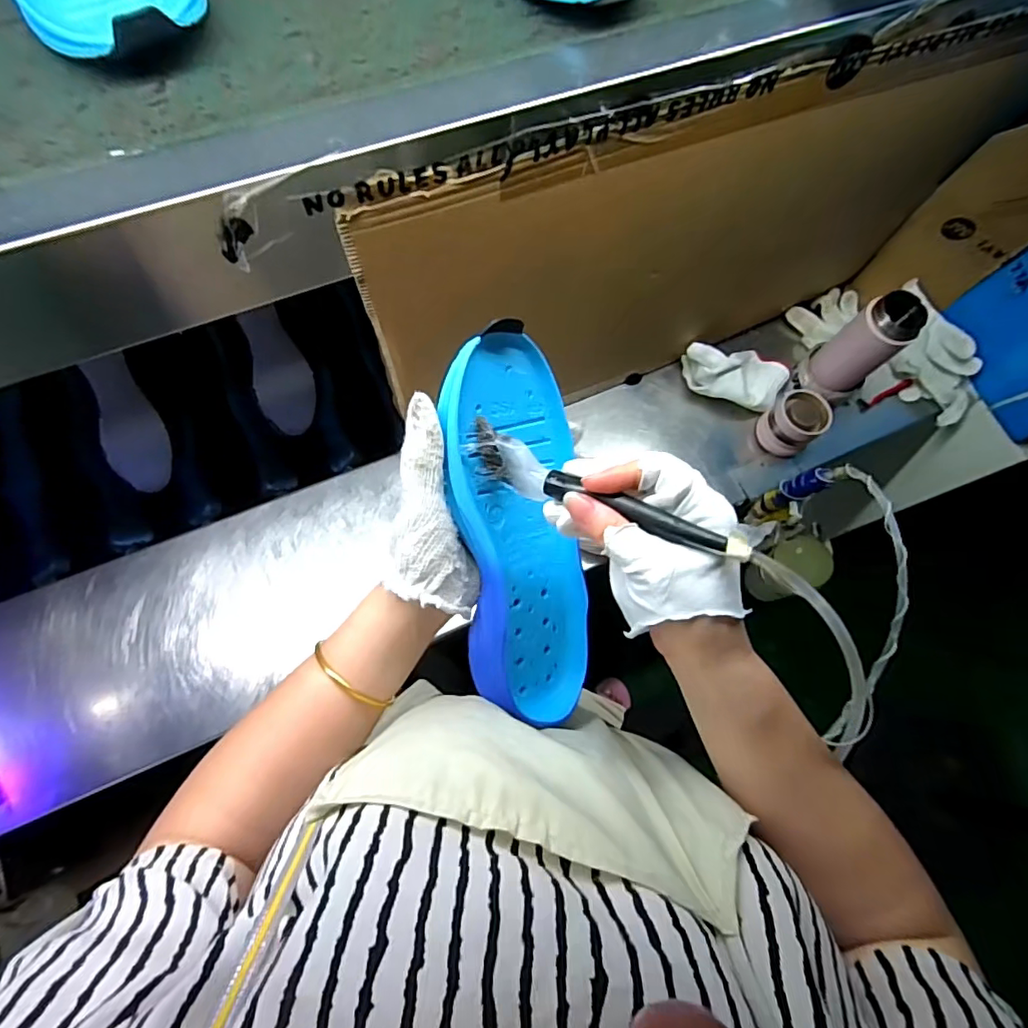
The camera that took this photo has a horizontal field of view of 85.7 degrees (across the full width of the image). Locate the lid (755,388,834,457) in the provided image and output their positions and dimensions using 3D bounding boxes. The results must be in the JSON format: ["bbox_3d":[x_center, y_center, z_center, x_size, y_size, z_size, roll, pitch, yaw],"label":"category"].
[{"bbox_3d":[0.361,-0.117,0.721,0.056,0.077,0.061,1,64,-2],"label":"lid"}]

